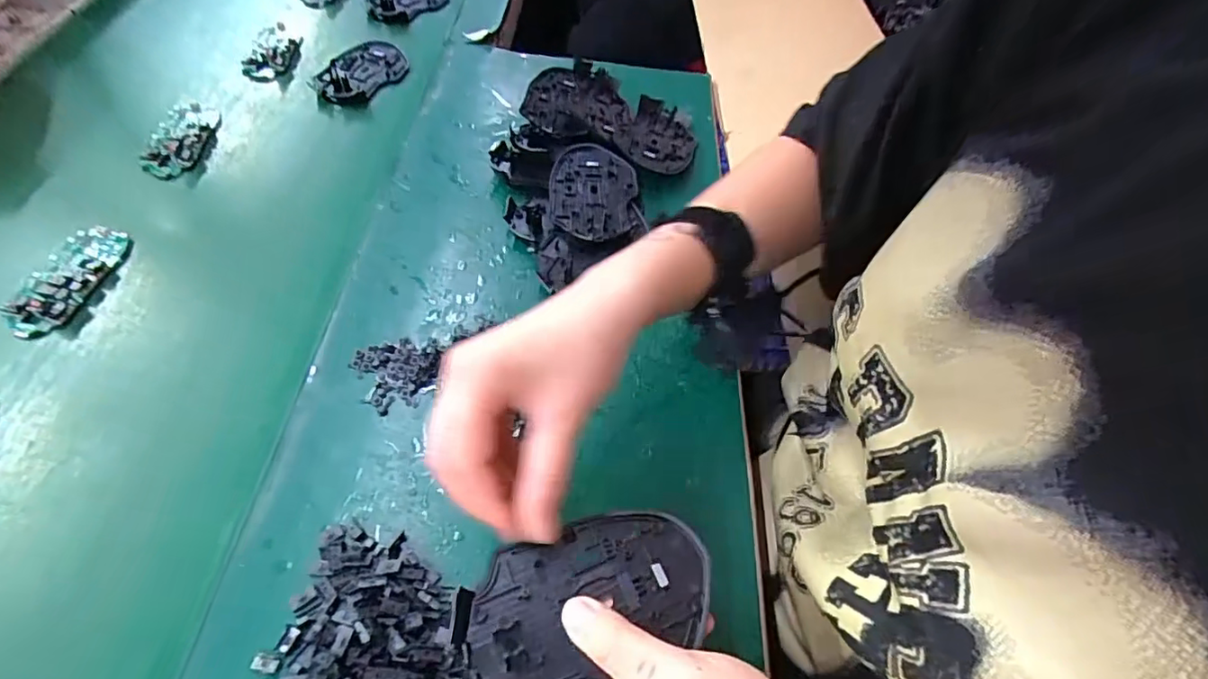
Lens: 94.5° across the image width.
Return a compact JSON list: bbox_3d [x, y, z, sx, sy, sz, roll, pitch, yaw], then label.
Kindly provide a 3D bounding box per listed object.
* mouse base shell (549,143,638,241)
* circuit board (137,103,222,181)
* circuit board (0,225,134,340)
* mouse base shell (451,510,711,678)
[{"bbox_3d":[-0.009,-0.124,0.478,0.071,0.018,0.112,6,55,-2],"label":"mouse base shell"},{"bbox_3d":[-0.379,-0.185,0.506,0.046,0.017,0.097,3,55,-4],"label":"circuit board"},{"bbox_3d":[-0.392,-0.046,0.407,0.047,0.015,0.099,2,56,-4],"label":"circuit board"},{"bbox_3d":[-0.007,0.115,0.251,0.113,0.009,0.063,-15,57,-14],"label":"mouse base shell"}]

